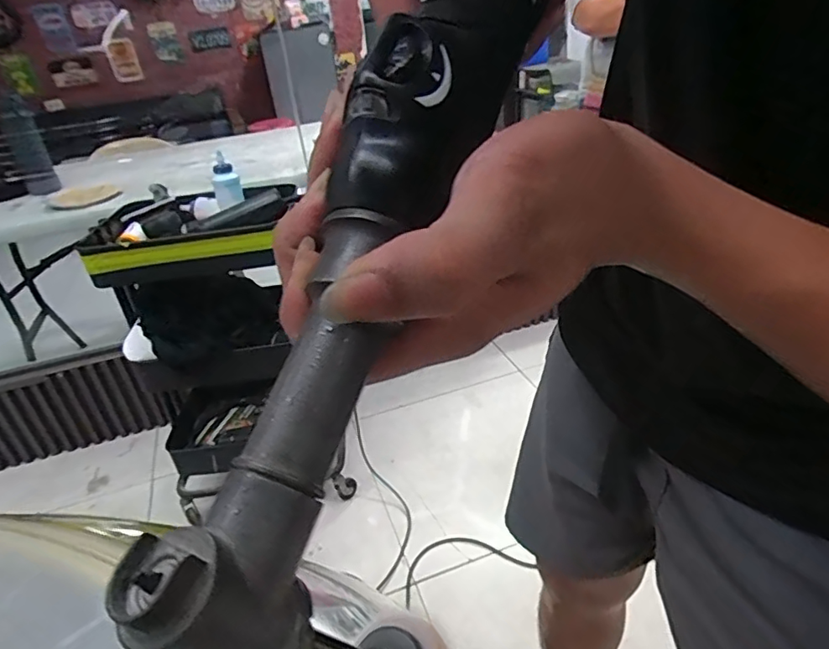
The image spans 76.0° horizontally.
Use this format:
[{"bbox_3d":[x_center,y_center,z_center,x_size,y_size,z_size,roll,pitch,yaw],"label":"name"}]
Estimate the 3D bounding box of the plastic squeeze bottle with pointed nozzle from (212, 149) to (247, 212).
[{"bbox_3d":[-0.418,-0.317,1.176,0.061,0.103,0.070,-17,33,-17],"label":"plastic squeeze bottle with pointed nozzle"}]

